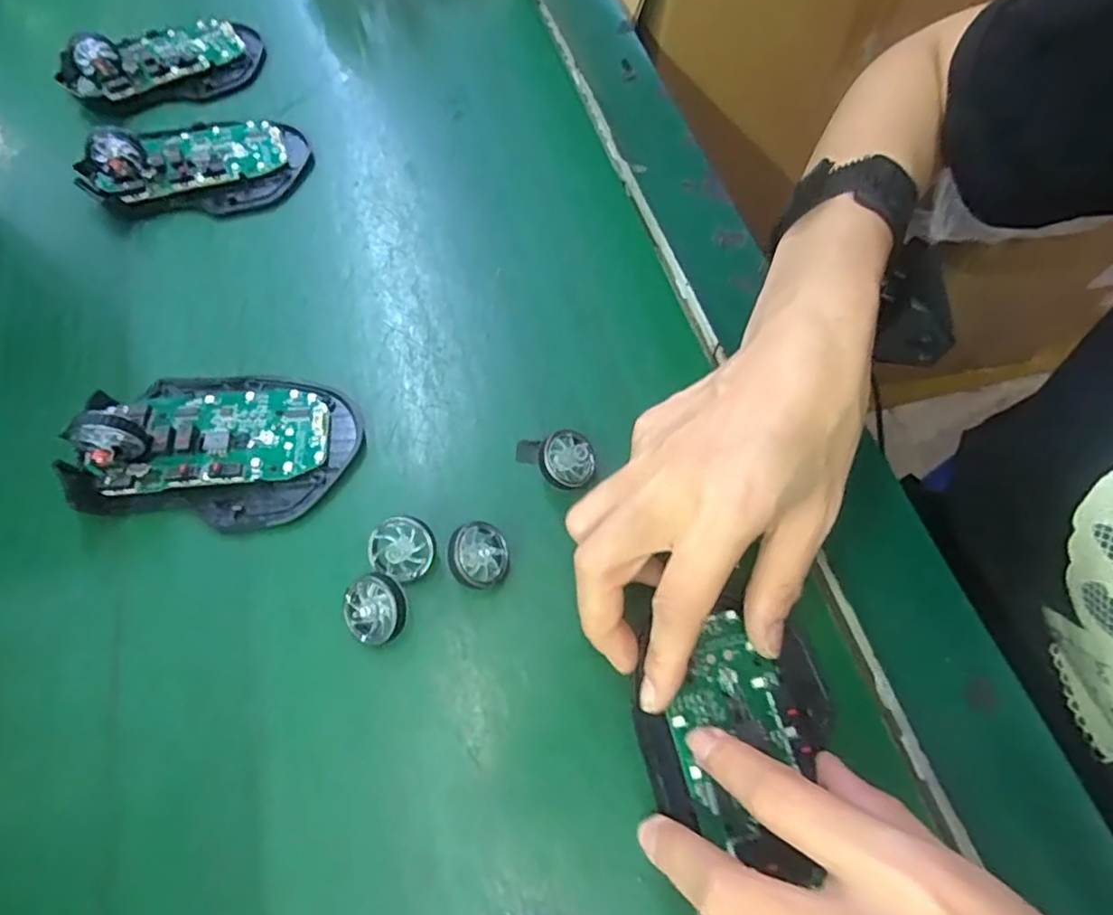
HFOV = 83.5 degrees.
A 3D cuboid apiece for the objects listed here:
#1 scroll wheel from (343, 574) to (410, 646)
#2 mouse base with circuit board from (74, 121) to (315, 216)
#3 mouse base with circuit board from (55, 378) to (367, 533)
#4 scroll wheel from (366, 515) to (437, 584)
[{"bbox_3d":[-0.069,0.058,0.239,0.026,0.007,0.026,-1,85,14],"label":"scroll wheel"},{"bbox_3d":[-0.203,-0.170,0.351,0.111,0.032,0.071,-3,62,-3],"label":"mouse base with circuit board"},{"bbox_3d":[-0.148,-0.010,0.269,0.111,0.036,0.073,7,61,3],"label":"mouse base with circuit board"},{"bbox_3d":[-0.062,0.038,0.256,0.026,0.016,0.024,0,61,-1],"label":"scroll wheel"}]

